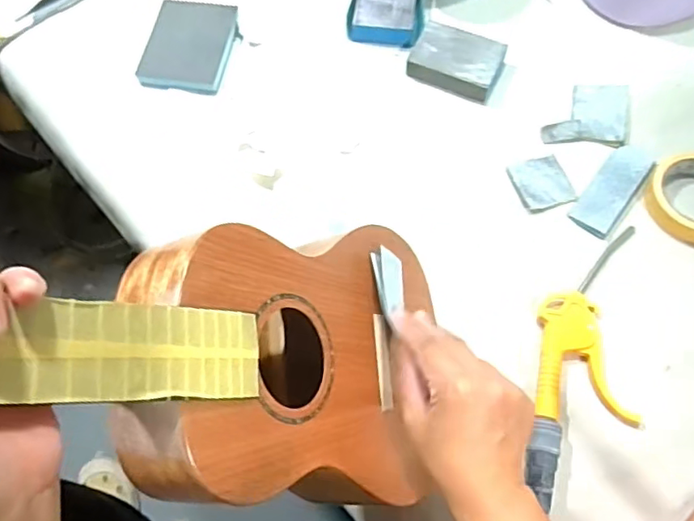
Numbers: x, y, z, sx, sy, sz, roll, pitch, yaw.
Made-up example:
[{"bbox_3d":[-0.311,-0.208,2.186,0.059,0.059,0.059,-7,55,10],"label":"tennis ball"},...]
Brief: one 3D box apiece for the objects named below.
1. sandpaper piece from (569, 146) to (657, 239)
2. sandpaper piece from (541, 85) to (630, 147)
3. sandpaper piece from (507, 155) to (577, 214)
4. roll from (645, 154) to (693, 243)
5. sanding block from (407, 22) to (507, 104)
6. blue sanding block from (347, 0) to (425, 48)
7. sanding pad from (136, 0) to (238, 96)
[{"bbox_3d":[0.276,-0.076,0.582,0.043,0.008,0.116,36,72,14],"label":"sandpaper piece"},{"bbox_3d":[0.264,-0.161,0.622,0.090,0.014,0.076,8,68,4],"label":"sandpaper piece"},{"bbox_3d":[0.205,-0.082,0.594,0.057,0.007,0.062,-13,68,-4],"label":"sandpaper piece"},{"bbox_3d":[0.352,-0.062,0.567,0.093,0.027,0.089,0,67,1],"label":"roll"},{"bbox_3d":[0.126,-0.228,0.647,0.098,0.026,0.071,22,70,10],"label":"sanding block"},{"bbox_3d":[0.049,-0.307,0.680,0.087,0.029,0.095,8,68,5],"label":"blue sanding block"},{"bbox_3d":[-0.186,-0.256,0.670,0.097,0.015,0.119,11,68,6],"label":"sanding pad"}]

